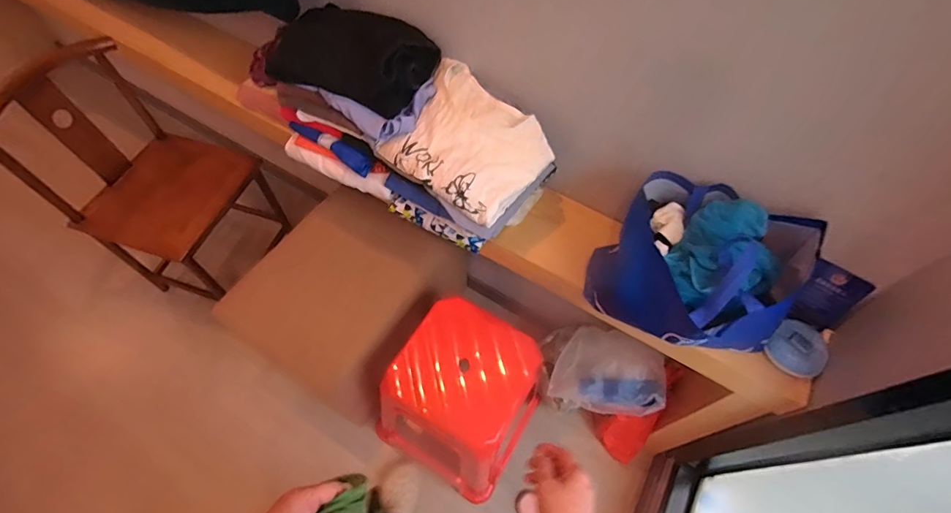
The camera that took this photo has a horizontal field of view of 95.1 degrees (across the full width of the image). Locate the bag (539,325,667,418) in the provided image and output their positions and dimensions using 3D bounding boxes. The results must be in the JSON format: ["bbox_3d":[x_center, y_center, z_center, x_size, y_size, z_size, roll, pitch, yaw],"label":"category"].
[{"bbox_3d":[0.316,0.304,1.128,0.287,0.251,0.183,19,61,9],"label":"bag"}]

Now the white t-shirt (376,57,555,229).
[{"bbox_3d":[-0.009,-0.203,0.771,0.261,0.046,0.230,36,80,9],"label":"white t-shirt"}]

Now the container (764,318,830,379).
[{"bbox_3d":[0.549,0.157,0.741,0.086,0.041,0.082,1,60,-2],"label":"container"}]

